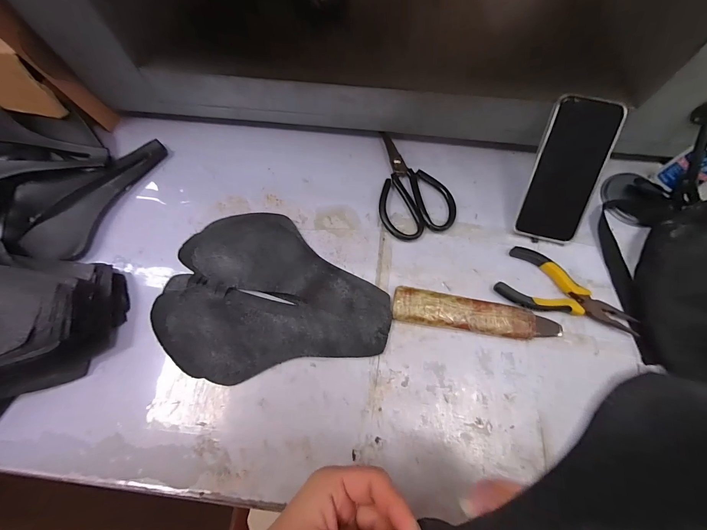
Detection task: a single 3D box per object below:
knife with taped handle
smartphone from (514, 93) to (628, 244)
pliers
[{"bbox_3d":[0.141,0.060,0.355,0.186,0.018,0.038,10,70,3],"label":"knife with taped handle"},{"bbox_3d":[0.258,-0.112,0.370,0.076,0.012,0.164,14,104,4],"label":"smartphone"},{"bbox_3d":[0.251,0.040,0.360,0.151,0.020,0.069,32,73,10],"label":"pliers"}]

